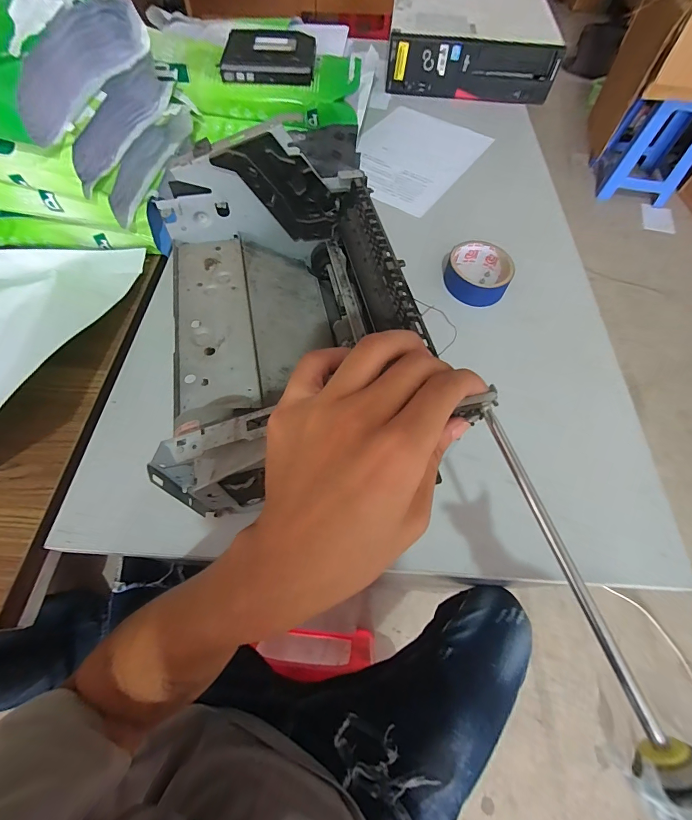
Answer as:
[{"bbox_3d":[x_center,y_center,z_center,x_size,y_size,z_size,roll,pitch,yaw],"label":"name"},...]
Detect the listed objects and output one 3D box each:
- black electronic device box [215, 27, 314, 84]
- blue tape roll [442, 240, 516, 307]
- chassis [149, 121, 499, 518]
[{"bbox_3d":[-0.117,-0.549,0.556,0.136,0.019,0.138,-1,63,-2],"label":"black electronic device box"},{"bbox_3d":[0.180,-0.188,0.492,0.084,0.039,0.077,1,62,-2],"label":"blue tape roll"},{"bbox_3d":[-0.056,-0.085,0.325,0.202,0.137,0.313,-10,63,-7],"label":"chassis"}]

